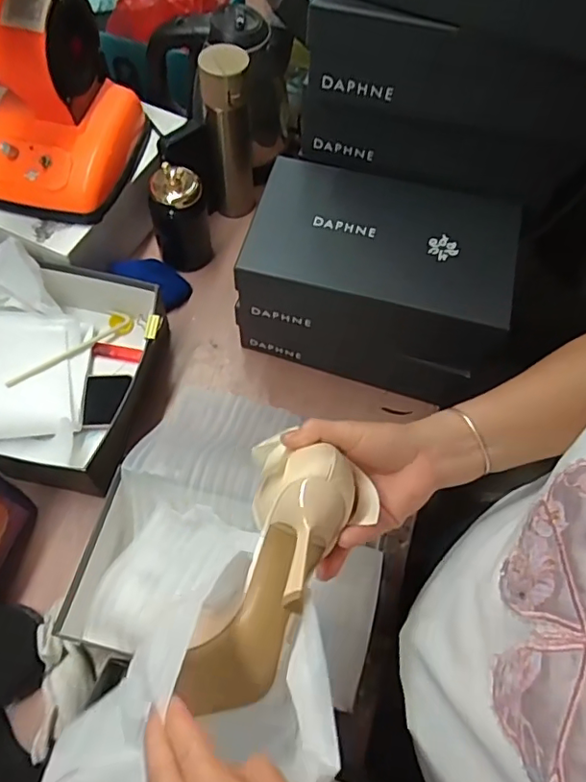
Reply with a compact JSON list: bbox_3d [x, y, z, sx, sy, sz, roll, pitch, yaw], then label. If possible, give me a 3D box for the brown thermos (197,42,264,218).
[{"bbox_3d":[-0.086,-0.355,0.810,0.072,0.252,0.063,-4,63,-5],"label":"brown thermos"}]

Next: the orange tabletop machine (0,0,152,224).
[{"bbox_3d":[-0.302,-0.359,0.692,0.173,0.196,0.209,14,63,4],"label":"orange tabletop machine"}]

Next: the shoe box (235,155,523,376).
[{"bbox_3d":[0.100,-0.149,0.676,0.292,0.110,0.194,15,63,4],"label":"shoe box"}]

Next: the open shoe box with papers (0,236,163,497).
[{"bbox_3d":[-0.340,-0.040,0.706,0.319,0.100,0.263,13,63,3],"label":"open shoe box with papers"}]

